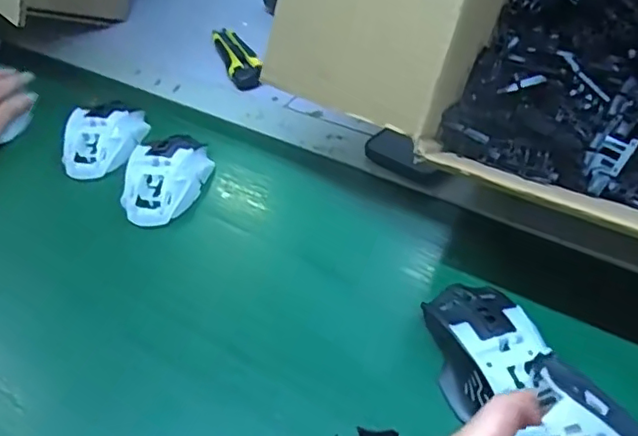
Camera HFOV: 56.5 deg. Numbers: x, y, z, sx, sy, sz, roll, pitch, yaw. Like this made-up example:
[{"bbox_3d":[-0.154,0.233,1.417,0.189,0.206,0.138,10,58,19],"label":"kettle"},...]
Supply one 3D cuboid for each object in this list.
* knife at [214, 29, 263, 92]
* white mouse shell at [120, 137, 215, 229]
[{"bbox_3d":[-0.101,-0.200,0.731,0.039,0.025,0.137,-16,44,-11],"label":"knife"},{"bbox_3d":[-0.140,-0.042,0.551,0.065,0.037,0.113,12,45,18],"label":"white mouse shell"}]

